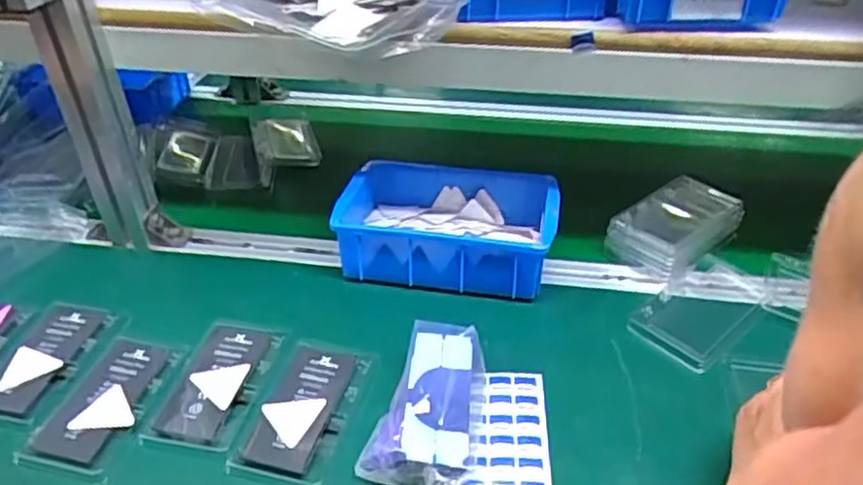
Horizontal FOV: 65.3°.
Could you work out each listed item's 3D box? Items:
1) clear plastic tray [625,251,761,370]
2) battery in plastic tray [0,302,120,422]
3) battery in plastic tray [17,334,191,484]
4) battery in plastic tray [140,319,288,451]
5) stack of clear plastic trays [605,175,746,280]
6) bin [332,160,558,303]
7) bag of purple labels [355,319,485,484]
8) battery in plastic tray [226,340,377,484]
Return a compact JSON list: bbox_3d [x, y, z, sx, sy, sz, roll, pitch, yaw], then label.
[{"bbox_3d":[0.238,0.056,0.591,0.129,0.017,0.068,-30,45,-35],"label":"clear plastic tray"},{"bbox_3d":[-0.323,0.092,0.557,0.072,0.007,0.121,9,37,13],"label":"battery in plastic tray"},{"bbox_3d":[-0.258,0.125,0.532,0.072,0.013,0.125,7,36,10],"label":"battery in plastic tray"},{"bbox_3d":[-0.169,0.109,0.536,0.071,0.013,0.120,8,36,11],"label":"battery in plastic tray"},{"bbox_3d":[0.243,-0.017,0.658,0.124,0.042,0.076,-25,42,-30],"label":"stack of clear plastic trays"},{"bbox_3d":[0.016,-0.017,0.646,0.196,0.065,0.126,7,36,10],"label":"bin"},{"bbox_3d":[0.000,0.120,0.497,0.072,0.042,0.127,9,36,12],"label":"bag of purple labels"},{"bbox_3d":[-0.095,0.126,0.513,0.071,0.014,0.123,10,37,14],"label":"battery in plastic tray"}]

